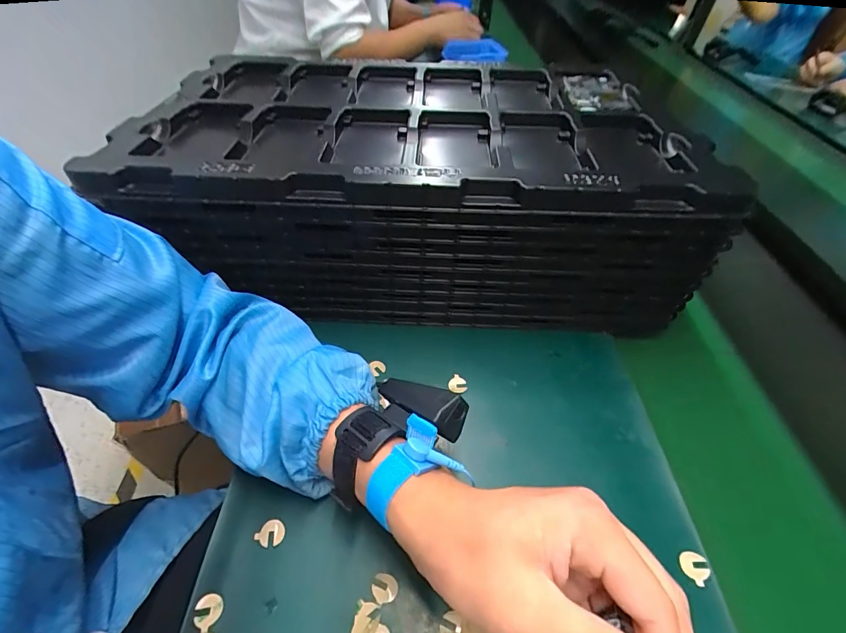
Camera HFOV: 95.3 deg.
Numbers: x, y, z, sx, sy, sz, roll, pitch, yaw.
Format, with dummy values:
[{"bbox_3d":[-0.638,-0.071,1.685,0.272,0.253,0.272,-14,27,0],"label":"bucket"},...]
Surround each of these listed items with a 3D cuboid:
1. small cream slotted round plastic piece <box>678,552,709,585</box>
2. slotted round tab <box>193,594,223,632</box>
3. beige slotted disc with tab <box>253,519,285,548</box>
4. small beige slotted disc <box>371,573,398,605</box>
[{"bbox_3d":[0.192,0.179,0.273,0.017,0.004,0.020,-2,54,15],"label":"small cream slotted round plastic piece"},{"bbox_3d":[-0.140,0.192,0.251,0.017,0.004,0.018,4,52,-5],"label":"slotted round tab"},{"bbox_3d":[-0.111,0.159,0.282,0.019,0.004,0.018,3,58,-5],"label":"beige slotted disc with tab"},{"bbox_3d":[-0.026,0.184,0.261,0.017,0.004,0.016,2,54,-3],"label":"small beige slotted disc"}]

